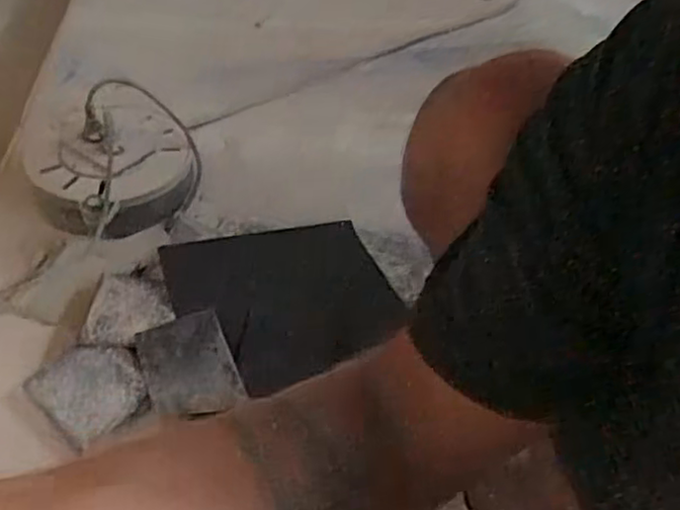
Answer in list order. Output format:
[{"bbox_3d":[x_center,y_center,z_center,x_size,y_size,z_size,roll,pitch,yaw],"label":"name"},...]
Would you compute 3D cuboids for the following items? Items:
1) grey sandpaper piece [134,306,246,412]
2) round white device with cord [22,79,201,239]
[{"bbox_3d":[-0.176,0.122,0.791,0.102,0.008,0.131,-9,46,-24],"label":"grey sandpaper piece"},{"bbox_3d":[-0.332,-0.148,0.996,0.230,0.096,0.272,-12,48,-17],"label":"round white device with cord"}]

